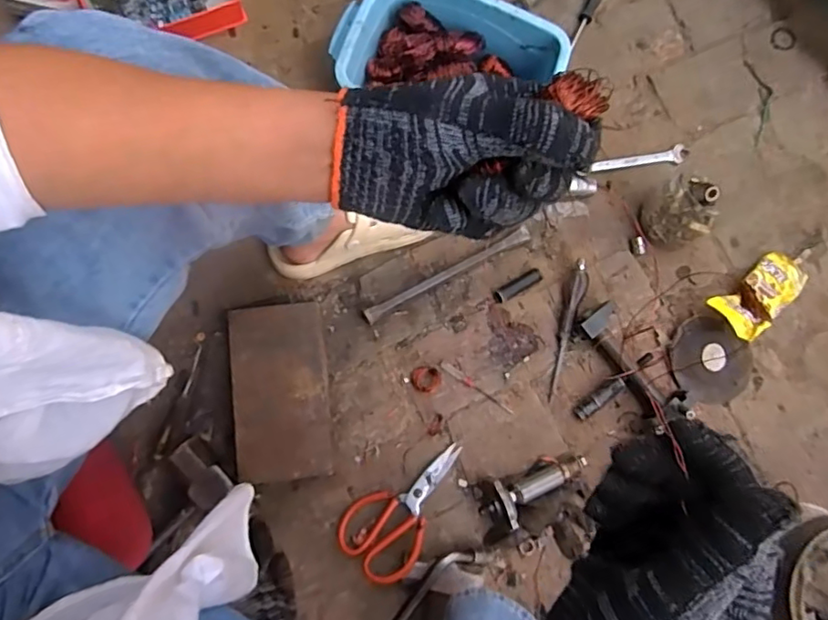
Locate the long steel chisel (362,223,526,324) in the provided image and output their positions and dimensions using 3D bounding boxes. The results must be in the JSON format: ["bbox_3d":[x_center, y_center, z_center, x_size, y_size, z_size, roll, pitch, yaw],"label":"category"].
[{"bbox_3d":[0.051,-0.051,0.823,0.271,0.027,0.020,-28,83,-7],"label":"long steel chisel"}]

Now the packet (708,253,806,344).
[{"bbox_3d":[0.495,-0.021,0.813,0.159,0.029,0.075,-35,79,-22],"label":"packet"}]

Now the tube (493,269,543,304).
[{"bbox_3d":[0.152,-0.036,0.828,0.077,0.015,0.021,-29,83,-7],"label":"tube"}]

